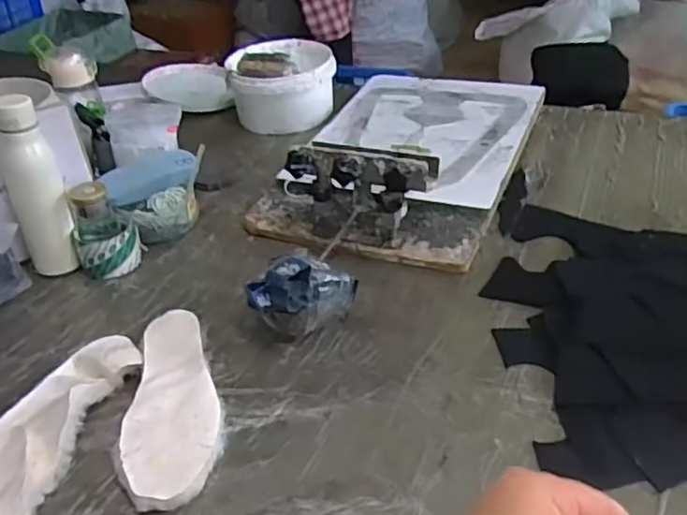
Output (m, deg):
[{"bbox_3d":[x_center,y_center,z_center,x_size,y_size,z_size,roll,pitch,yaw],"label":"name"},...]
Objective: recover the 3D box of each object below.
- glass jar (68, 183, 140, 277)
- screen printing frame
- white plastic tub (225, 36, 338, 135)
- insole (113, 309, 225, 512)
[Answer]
[{"bbox_3d":[-0.329,-0.037,0.902,0.084,0.122,0.074,-18,37,-18],"label":"glass jar"},{"bbox_3d":[0.109,-0.227,1.078,0.349,0.111,0.564,11,38,22],"label":"screen printing frame"},{"bbox_3d":[-0.120,-0.347,1.295,0.197,0.128,0.207,-3,35,2],"label":"white plastic tub"},{"bbox_3d":[-0.178,0.148,0.687,0.094,0.028,0.255,-9,35,-6],"label":"insole"}]

